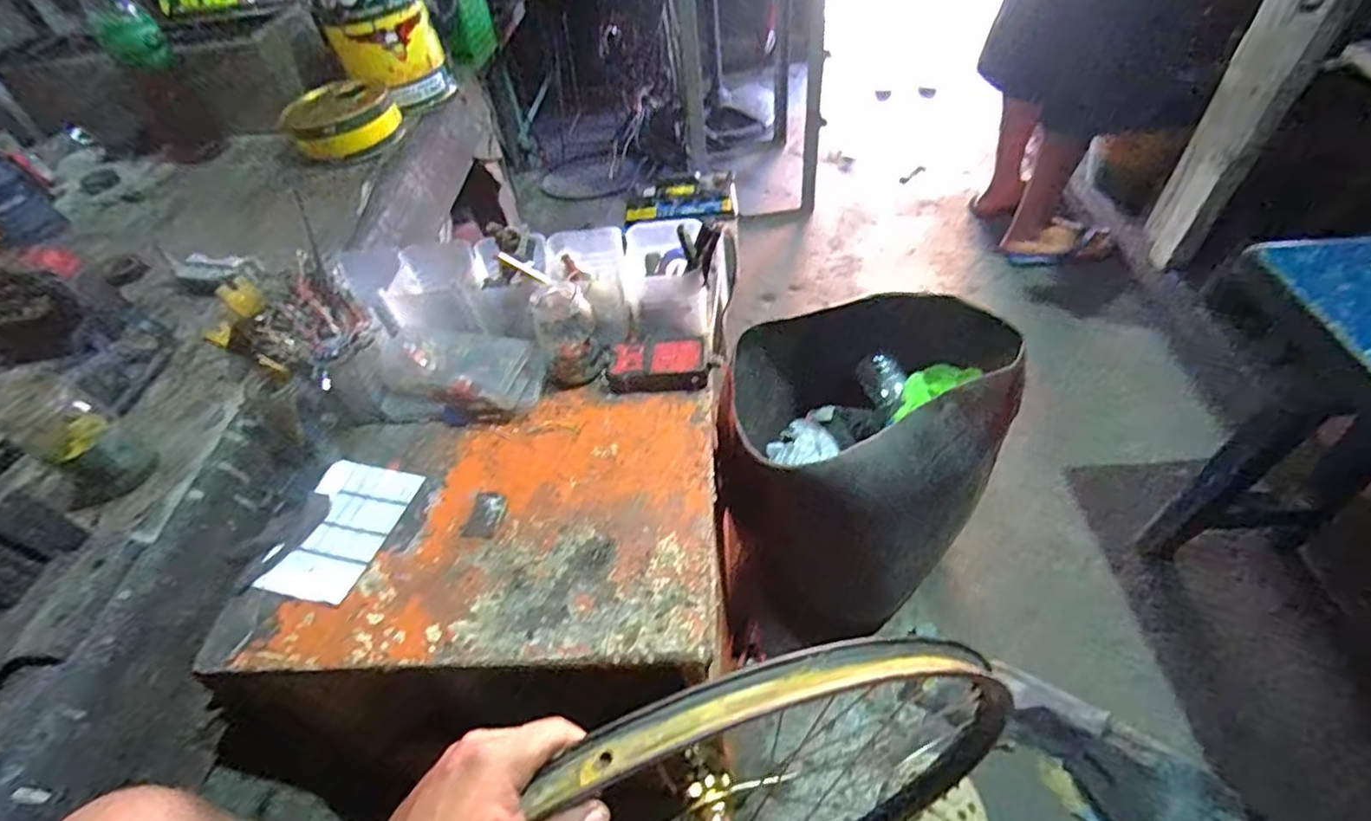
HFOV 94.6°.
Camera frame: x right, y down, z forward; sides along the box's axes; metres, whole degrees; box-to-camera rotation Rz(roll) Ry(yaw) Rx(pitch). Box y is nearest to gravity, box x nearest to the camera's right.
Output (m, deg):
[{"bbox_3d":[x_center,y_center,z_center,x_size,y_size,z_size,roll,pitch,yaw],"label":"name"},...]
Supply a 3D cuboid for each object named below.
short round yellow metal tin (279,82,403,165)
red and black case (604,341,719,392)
[{"bbox_3d":[-0.530,-0.450,0.989,0.162,0.059,0.170,-3,49,3],"label":"short round yellow metal tin"},{"bbox_3d":[-0.028,-0.049,0.684,0.113,0.021,0.063,3,50,10],"label":"red and black case"}]

